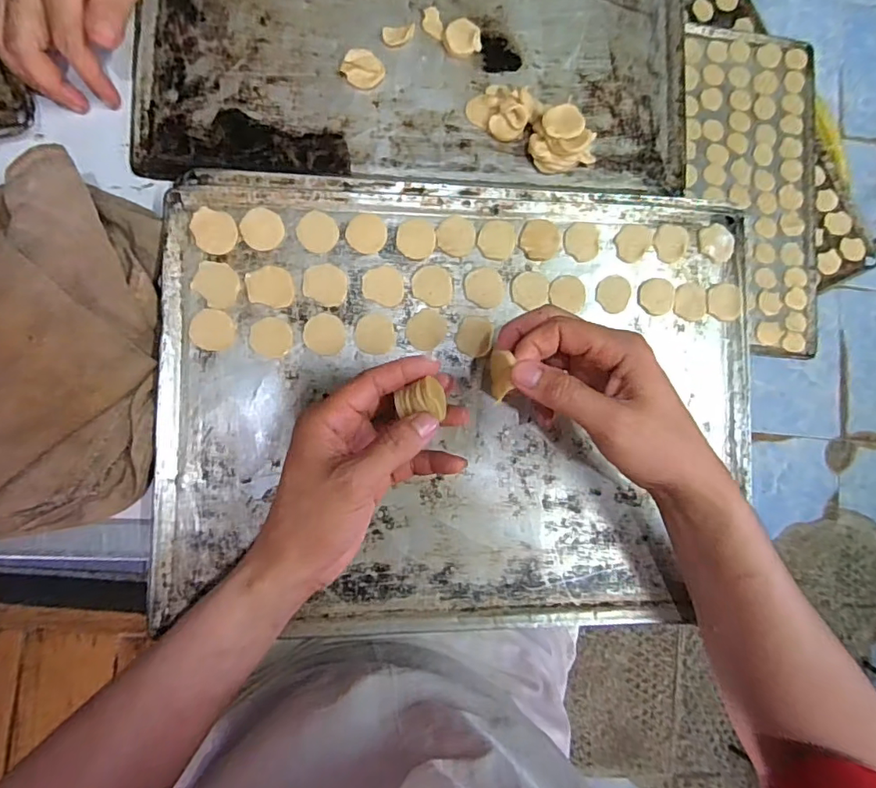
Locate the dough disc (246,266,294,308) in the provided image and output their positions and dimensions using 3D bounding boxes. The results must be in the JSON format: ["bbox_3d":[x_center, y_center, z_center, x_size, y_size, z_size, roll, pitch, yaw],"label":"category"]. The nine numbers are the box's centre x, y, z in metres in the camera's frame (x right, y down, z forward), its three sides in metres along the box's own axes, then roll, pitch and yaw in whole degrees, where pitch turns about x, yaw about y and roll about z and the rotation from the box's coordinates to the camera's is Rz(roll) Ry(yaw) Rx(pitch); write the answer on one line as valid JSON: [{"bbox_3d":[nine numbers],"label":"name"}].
[{"bbox_3d":[-0.126,-0.081,0.387,0.033,0.004,0.030,1,85,-8],"label":"dough disc"}]

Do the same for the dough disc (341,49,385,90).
[{"bbox_3d":[-0.061,-0.265,0.423,0.032,0.009,0.027,31,84,-5],"label":"dough disc"}]

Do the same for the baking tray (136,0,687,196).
[{"bbox_3d":[-0.011,-0.325,0.431,0.443,0.033,0.297,0,87,-7],"label":"baking tray"}]

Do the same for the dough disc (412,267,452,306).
[{"bbox_3d":[-0.004,-0.084,0.402,0.031,0.004,0.030,0,87,-7],"label":"dough disc"}]

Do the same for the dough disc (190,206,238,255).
[{"bbox_3d":[-0.166,-0.121,0.384,0.033,0.004,0.031,0,87,-7],"label":"dough disc"}]

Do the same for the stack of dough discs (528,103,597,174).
[{"bbox_3d":[0.104,-0.205,0.425,0.055,0.030,0.042,26,84,-5],"label":"stack of dough discs"}]

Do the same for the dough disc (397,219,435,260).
[{"bbox_3d":[-0.017,-0.120,0.401,0.029,0.004,0.029,0,87,-7],"label":"dough disc"}]

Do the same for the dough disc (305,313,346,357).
[{"bbox_3d":[-0.086,-0.046,0.393,0.030,0.004,0.031,0,87,-7],"label":"dough disc"}]

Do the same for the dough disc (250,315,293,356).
[{"bbox_3d":[-0.124,-0.043,0.387,0.030,0.004,0.029,0,87,-7],"label":"dough disc"}]

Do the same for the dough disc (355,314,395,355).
[{"bbox_3d":[-0.048,-0.046,0.397,0.029,0.004,0.030,2,87,-7],"label":"dough disc"}]

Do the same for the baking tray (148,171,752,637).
[{"bbox_3d":[0.025,0.005,0.400,0.448,0.019,0.336,1,85,-8],"label":"baking tray"}]

